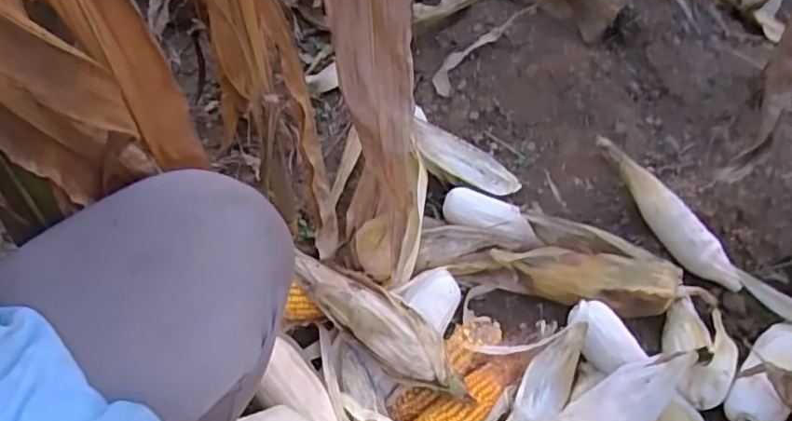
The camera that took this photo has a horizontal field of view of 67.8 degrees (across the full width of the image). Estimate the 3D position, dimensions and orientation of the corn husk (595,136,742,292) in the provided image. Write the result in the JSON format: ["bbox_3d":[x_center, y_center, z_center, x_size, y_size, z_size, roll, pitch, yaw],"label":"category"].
[{"bbox_3d":[0.358,0.003,0.785,0.047,0.041,0.261,-33,79,-23],"label":"corn husk"}]

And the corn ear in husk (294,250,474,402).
[{"bbox_3d":[-0.021,0.133,0.679,0.239,0.048,0.071,34,61,21],"label":"corn ear in husk"}]

